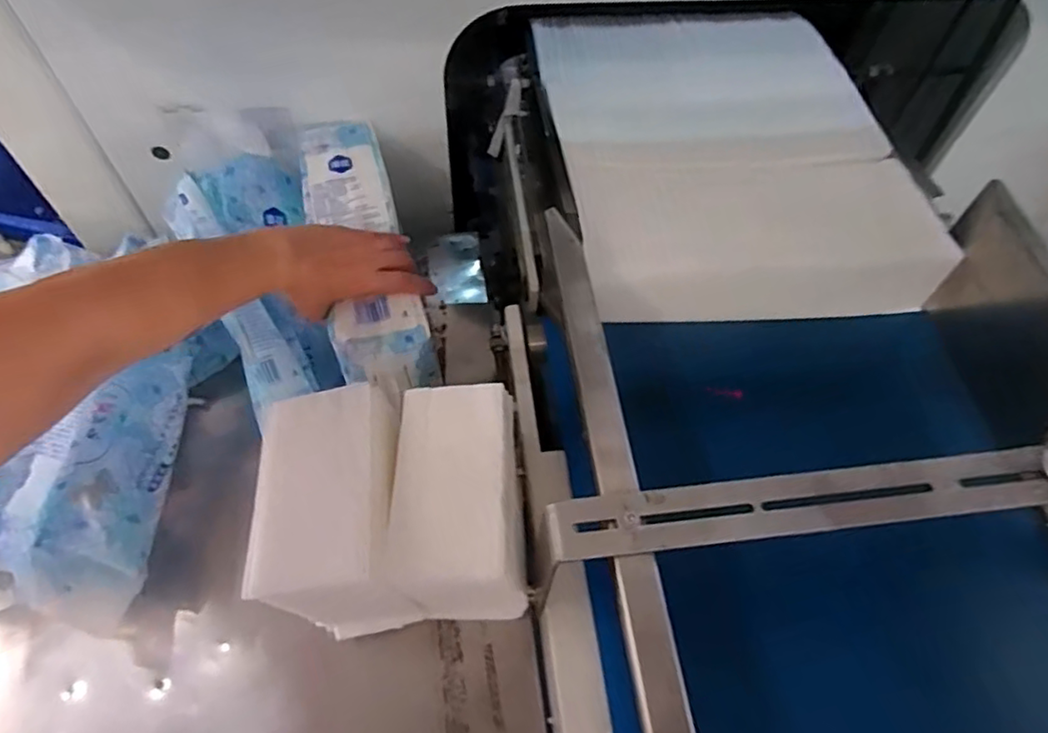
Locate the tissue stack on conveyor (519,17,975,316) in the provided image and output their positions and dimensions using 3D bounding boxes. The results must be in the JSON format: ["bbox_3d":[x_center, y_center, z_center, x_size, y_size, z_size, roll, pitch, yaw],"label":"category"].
[{"bbox_3d":[0.226,-0.263,0.752,0.369,0.092,0.462,-5,58,-6],"label":"tissue stack on conveyor"}]

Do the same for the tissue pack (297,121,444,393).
[{"bbox_3d":[-0.176,-0.131,0.640,0.098,0.052,0.345,-15,61,-12],"label":"tissue pack"}]

